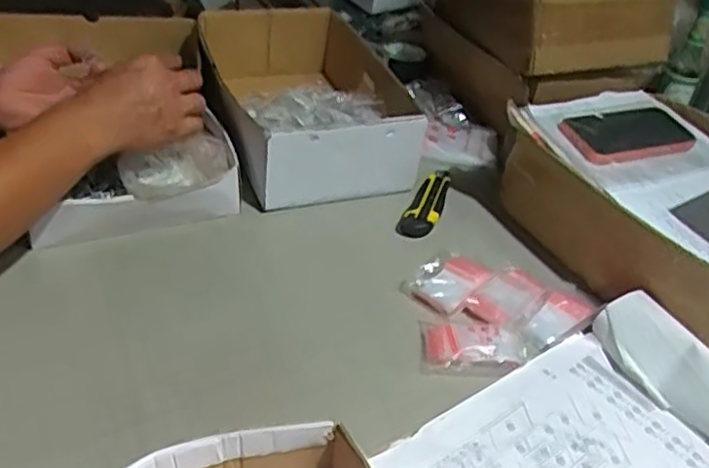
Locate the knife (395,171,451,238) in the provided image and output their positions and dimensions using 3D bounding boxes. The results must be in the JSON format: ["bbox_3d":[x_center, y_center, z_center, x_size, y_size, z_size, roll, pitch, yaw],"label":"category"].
[{"bbox_3d":[0.091,-0.039,0.844,0.042,0.017,0.137,17,40,13],"label":"knife"}]

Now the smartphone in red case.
[{"bbox_3d":[0.324,-0.116,0.794,0.172,0.008,0.077,-11,56,-25],"label":"smartphone in red case"}]

